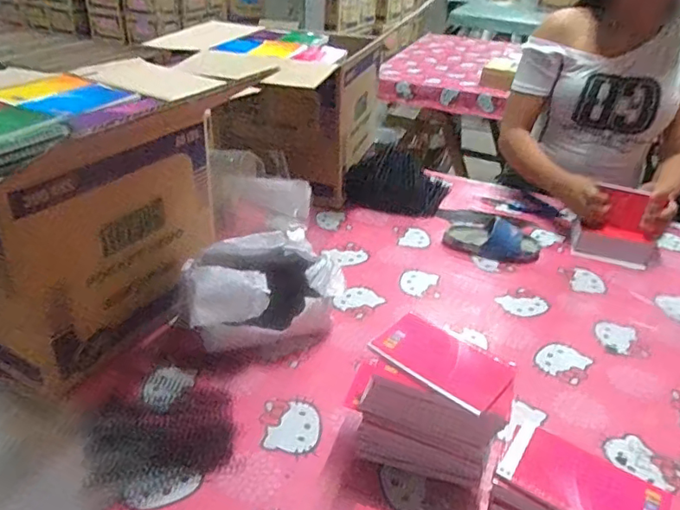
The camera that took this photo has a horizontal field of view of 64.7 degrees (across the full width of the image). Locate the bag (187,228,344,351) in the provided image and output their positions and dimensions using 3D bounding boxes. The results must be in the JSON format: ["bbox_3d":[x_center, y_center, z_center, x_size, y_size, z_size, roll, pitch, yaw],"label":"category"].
[{"bbox_3d":[-0.105,0.056,0.751,0.210,0.132,0.143,-11,35,-23],"label":"bag"}]

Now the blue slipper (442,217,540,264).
[{"bbox_3d":[0.287,-0.036,1.013,0.171,0.065,0.081,20,35,24],"label":"blue slipper"}]

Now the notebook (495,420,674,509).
[{"bbox_3d":[0.231,0.216,0.509,0.141,0.009,0.087,22,36,27],"label":"notebook"}]

